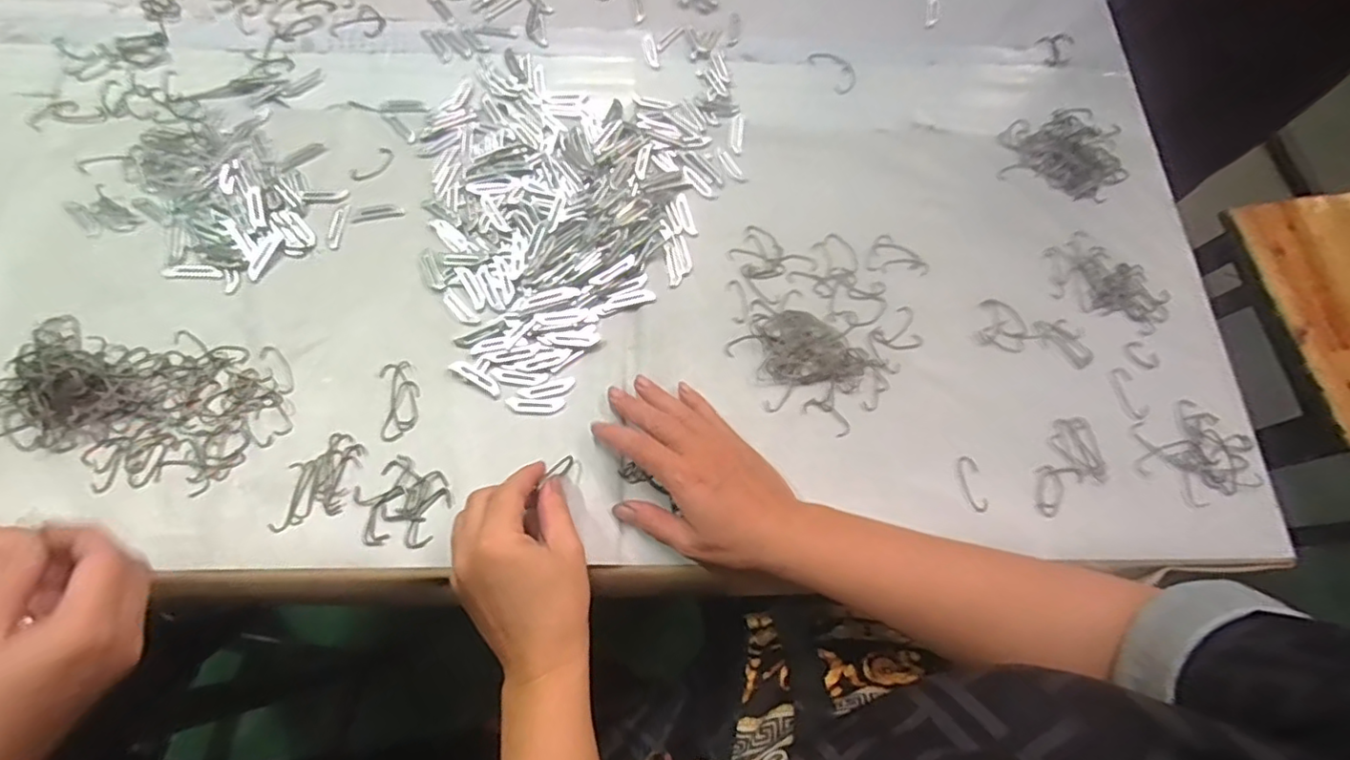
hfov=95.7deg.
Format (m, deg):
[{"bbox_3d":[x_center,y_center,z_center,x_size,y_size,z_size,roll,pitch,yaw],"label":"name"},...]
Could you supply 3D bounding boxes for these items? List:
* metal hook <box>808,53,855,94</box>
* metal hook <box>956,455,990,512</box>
[{"bbox_3d":[0.151,-0.290,0.573,0.031,0.004,0.051,-34,80,-13],"label":"metal hook"},{"bbox_3d":[0.214,0.075,0.440,0.015,0.005,0.041,-7,71,-4],"label":"metal hook"}]

